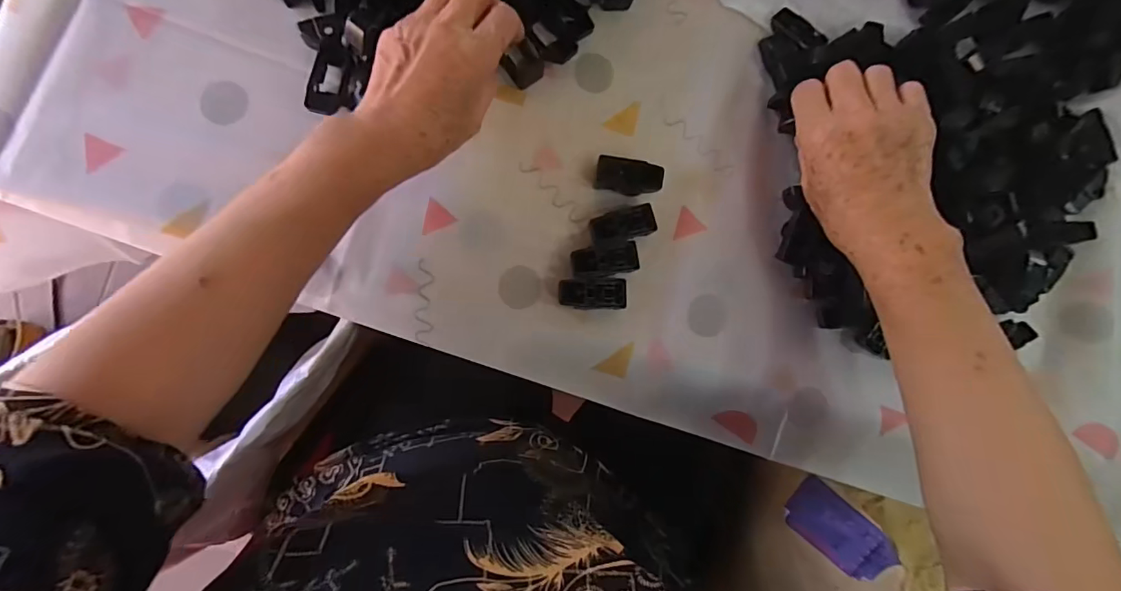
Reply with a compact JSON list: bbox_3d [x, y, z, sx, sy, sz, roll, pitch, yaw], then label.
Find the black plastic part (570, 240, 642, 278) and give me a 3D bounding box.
[{"bbox_3d":[0.032,-0.025,0.363,0.050,0.020,0.022,-8,87,-7],"label":"black plastic part"}]

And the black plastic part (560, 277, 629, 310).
[{"bbox_3d":[0.023,-0.001,0.360,0.049,0.018,0.022,-1,86,-7],"label":"black plastic part"}]

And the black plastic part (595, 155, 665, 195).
[{"bbox_3d":[0.052,-0.090,0.371,0.048,0.021,0.022,6,86,-6],"label":"black plastic part"}]

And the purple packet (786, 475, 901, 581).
[{"bbox_3d":[0.231,0.195,0.408,0.047,0.089,0.012,-41,116,-5],"label":"purple packet"}]

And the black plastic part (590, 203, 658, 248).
[{"bbox_3d":[0.046,-0.052,0.367,0.052,0.018,0.024,-18,89,-8],"label":"black plastic part"}]

